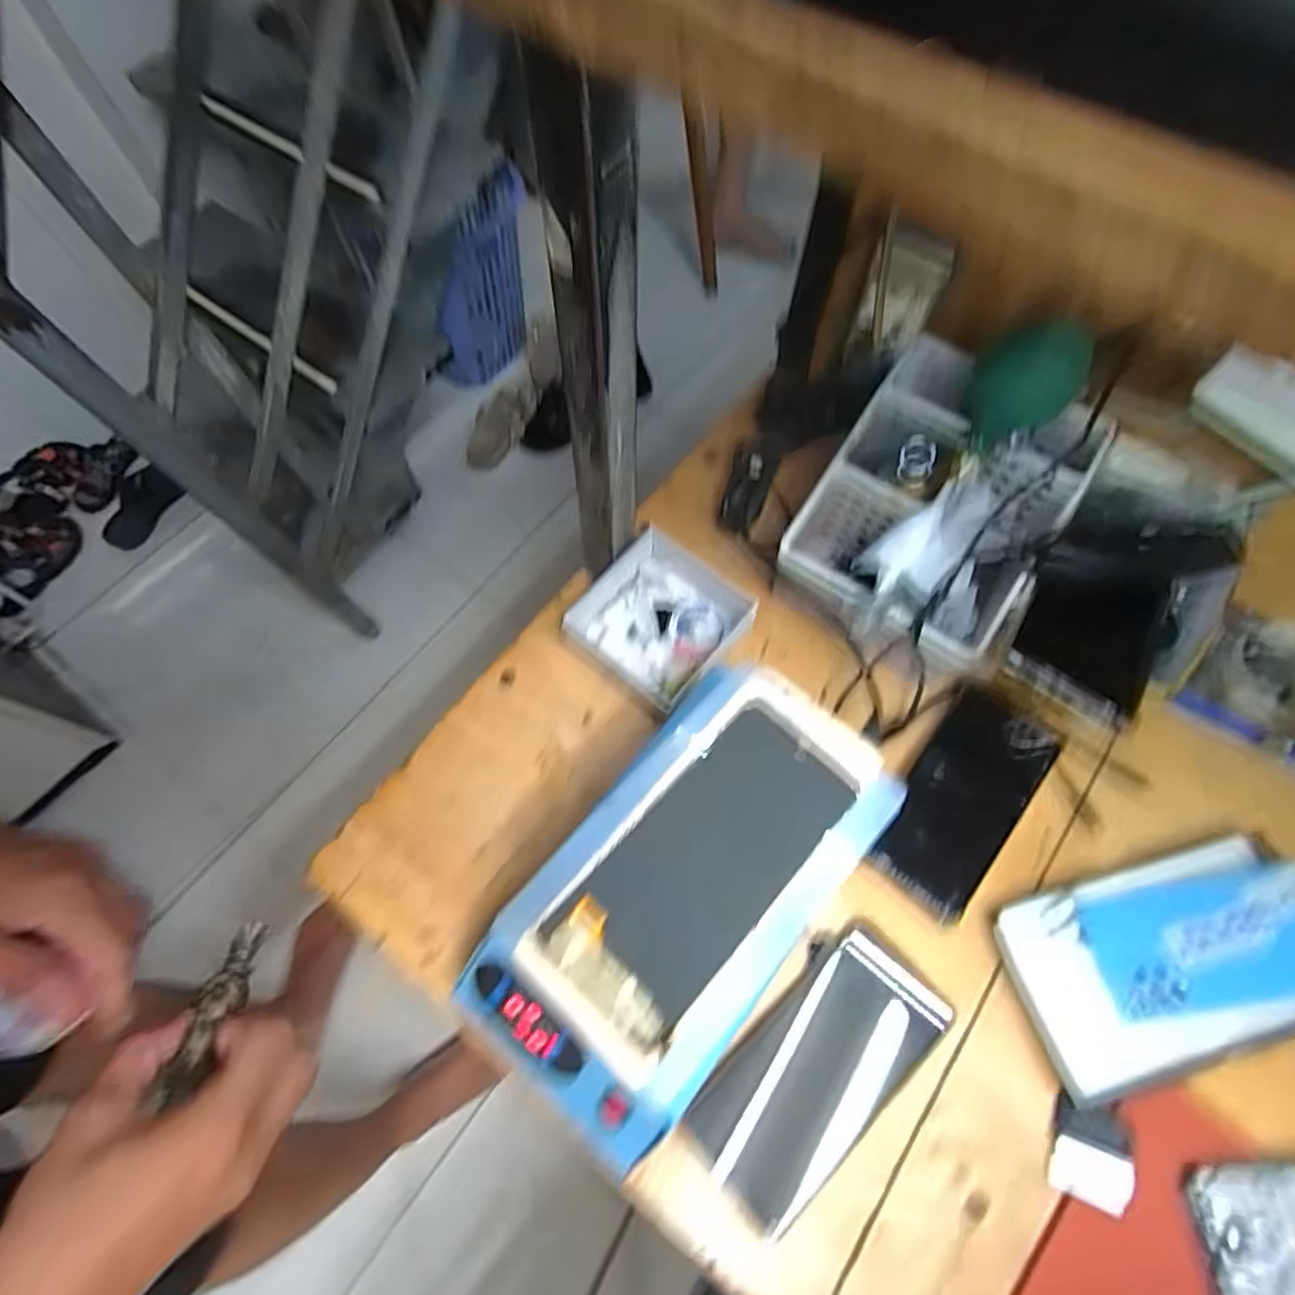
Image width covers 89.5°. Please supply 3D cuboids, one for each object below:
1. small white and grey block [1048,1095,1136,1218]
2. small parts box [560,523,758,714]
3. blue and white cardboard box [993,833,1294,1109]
[{"bbox_3d":[0.254,0.288,0.371,0.039,0.007,0.050,20,68,9],"label":"small white and grey block"},{"bbox_3d":[0.010,-0.019,0.492,0.103,0.045,0.111,40,73,16],"label":"small parts box"},{"bbox_3d":[0.331,0.192,0.403,0.200,0.026,0.108,-15,67,-6],"label":"blue and white cardboard box"}]

